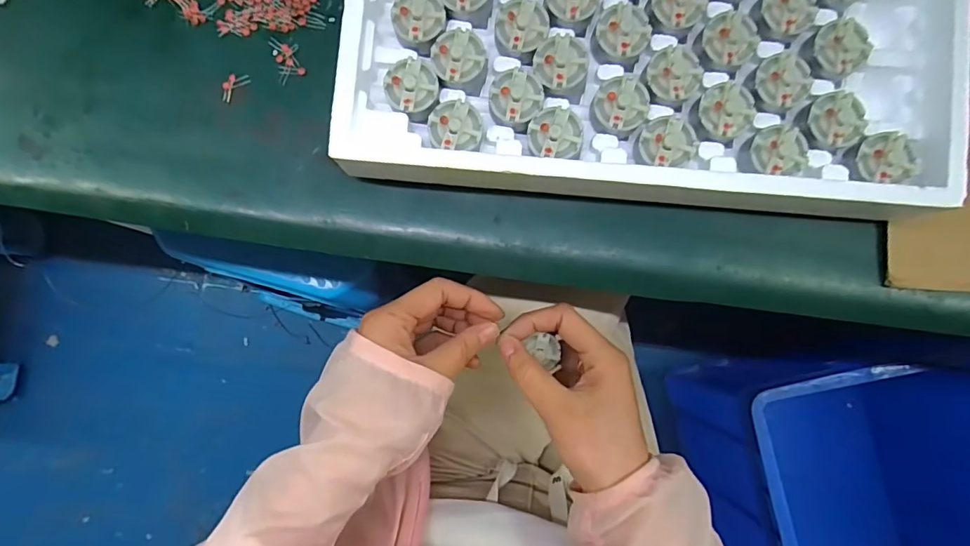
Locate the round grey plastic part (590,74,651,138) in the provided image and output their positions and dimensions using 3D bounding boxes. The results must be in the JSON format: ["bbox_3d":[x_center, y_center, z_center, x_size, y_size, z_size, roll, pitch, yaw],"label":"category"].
[{"bbox_3d":[0.078,-0.097,0.286,0.033,0.020,0.030,0,86,2],"label":"round grey plastic part"}]

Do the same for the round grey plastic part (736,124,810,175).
[{"bbox_3d":[0.164,-0.068,0.282,0.034,0.022,0.028,-18,85,1],"label":"round grey plastic part"}]

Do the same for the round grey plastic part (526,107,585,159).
[{"bbox_3d":[0.041,-0.079,0.286,0.032,0.023,0.029,4,87,3],"label":"round grey plastic part"}]

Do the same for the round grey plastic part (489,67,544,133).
[{"bbox_3d":[0.018,-0.100,0.286,0.029,0.016,0.031,0,85,1],"label":"round grey plastic part"}]

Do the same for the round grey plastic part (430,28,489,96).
[{"bbox_3d":[-0.014,-0.125,0.292,0.031,0.024,0.031,0,86,2],"label":"round grey plastic part"}]

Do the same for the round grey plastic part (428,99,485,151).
[{"bbox_3d":[-0.017,-0.085,0.281,0.031,0.010,0.028,-5,85,1],"label":"round grey plastic part"}]

